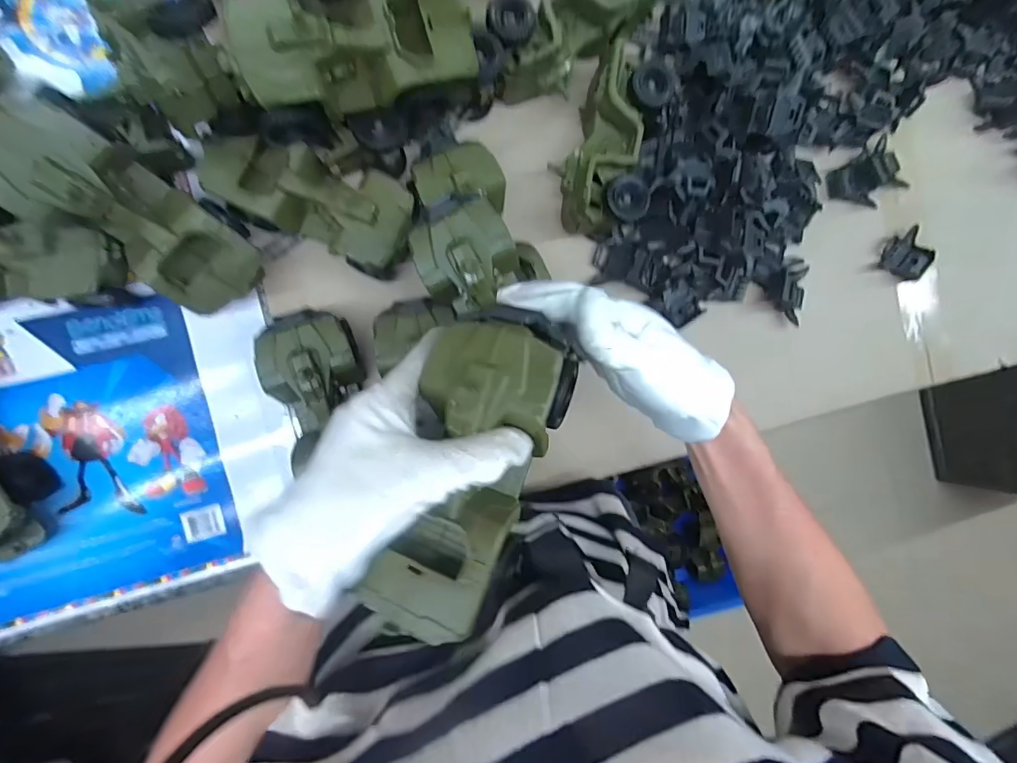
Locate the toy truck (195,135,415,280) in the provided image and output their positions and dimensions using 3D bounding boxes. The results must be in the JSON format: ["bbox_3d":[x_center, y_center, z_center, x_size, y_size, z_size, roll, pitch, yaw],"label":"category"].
[{"bbox_3d":[-0.171,-0.162,0.438,0.173,0.064,0.081,23,86,-9],"label":"toy truck"}]

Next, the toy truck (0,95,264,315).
[{"bbox_3d":[-0.291,-0.126,0.382,0.083,0.070,0.187,-54,136,-6],"label":"toy truck"}]

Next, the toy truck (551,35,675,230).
[{"bbox_3d":[0.103,-0.240,0.494,0.089,0.075,0.187,19,87,-9],"label":"toy truck"}]

